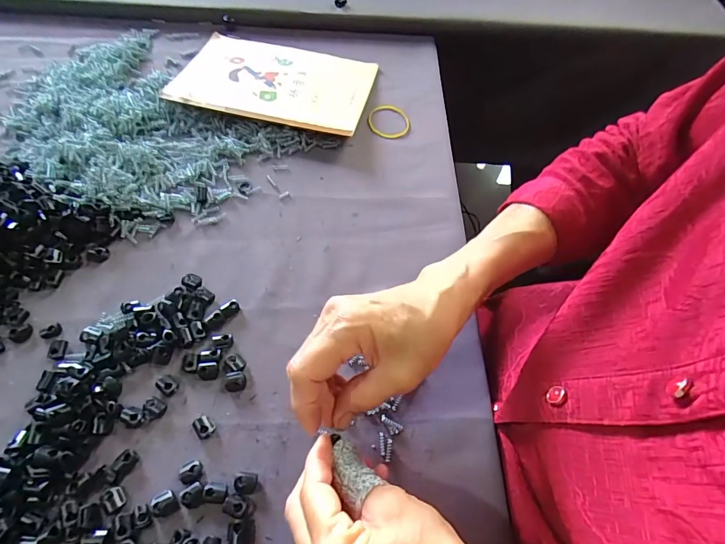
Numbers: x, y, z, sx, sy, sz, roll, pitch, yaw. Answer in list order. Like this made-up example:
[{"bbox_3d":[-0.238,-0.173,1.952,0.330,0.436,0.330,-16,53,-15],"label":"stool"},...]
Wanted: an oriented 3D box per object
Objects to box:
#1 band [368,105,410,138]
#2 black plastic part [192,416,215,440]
[{"bbox_3d":[0.029,-0.168,0.455,0.046,0.004,0.052,-1,61,-4],"label":"band"},{"bbox_3d":[-0.113,0.110,0.294,0.013,0.006,0.016,-40,70,-22],"label":"black plastic part"}]

